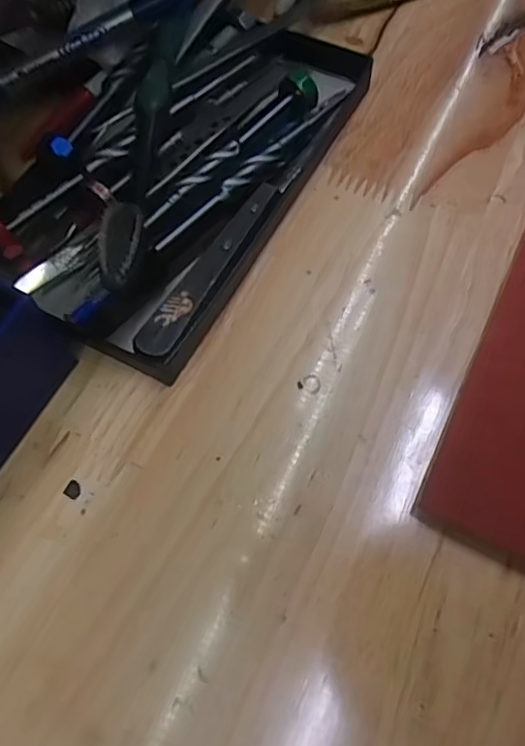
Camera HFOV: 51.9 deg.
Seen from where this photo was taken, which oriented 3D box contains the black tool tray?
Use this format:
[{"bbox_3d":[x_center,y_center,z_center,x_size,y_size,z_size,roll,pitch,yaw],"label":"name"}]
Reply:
[{"bbox_3d":[-0.027,-0.088,0.215,0.085,0.036,0.175,25,67,12],"label":"black tool tray"}]

